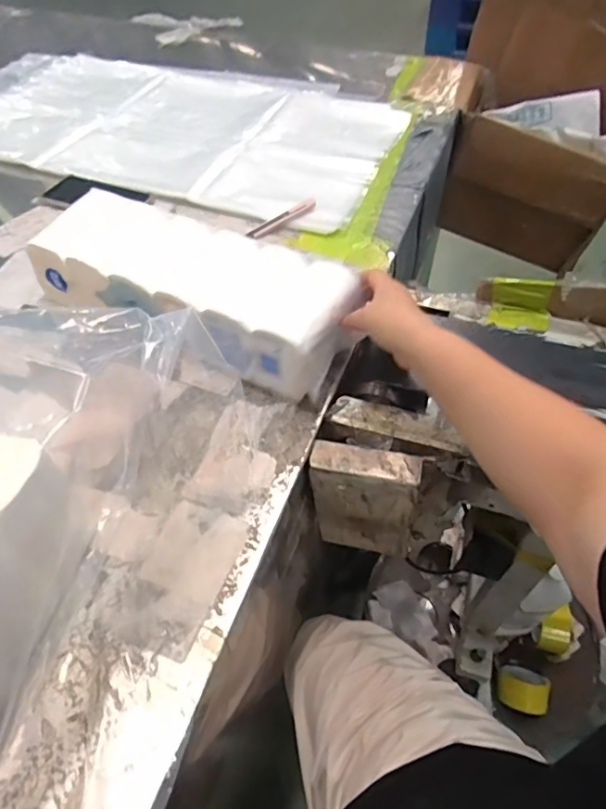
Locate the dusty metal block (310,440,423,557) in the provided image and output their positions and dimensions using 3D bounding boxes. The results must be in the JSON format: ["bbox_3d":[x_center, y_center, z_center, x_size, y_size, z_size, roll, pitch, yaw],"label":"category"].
[{"bbox_3d":[0.070,0.114,0.605,0.118,0.188,0.033,13,52,10],"label":"dusty metal block"}]

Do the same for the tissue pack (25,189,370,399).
[{"bbox_3d":[-0.126,-0.138,0.620,0.376,0.082,0.138,23,56,16],"label":"tissue pack"}]

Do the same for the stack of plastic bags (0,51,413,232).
[{"bbox_3d":[-0.280,-0.537,0.993,0.895,0.021,0.448,17,54,13],"label":"stack of plastic bags"}]

